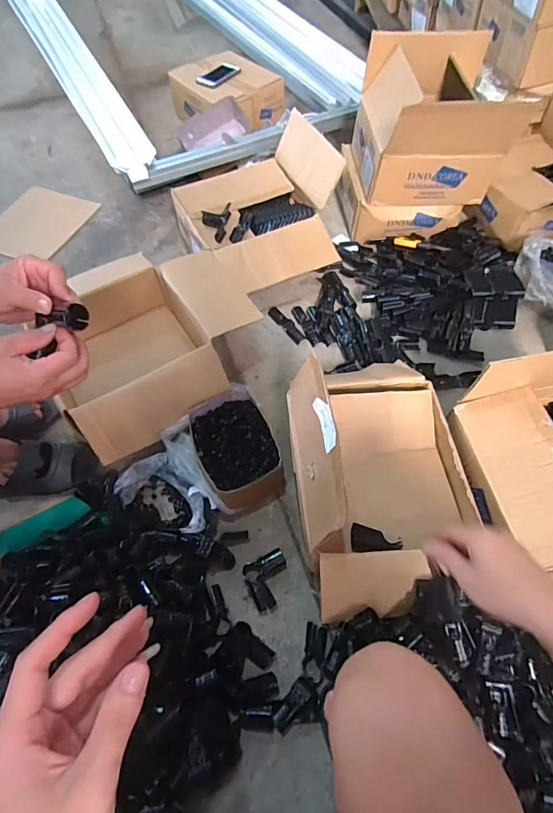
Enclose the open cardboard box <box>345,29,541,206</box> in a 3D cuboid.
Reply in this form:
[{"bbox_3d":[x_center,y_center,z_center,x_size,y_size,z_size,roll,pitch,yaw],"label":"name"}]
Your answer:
[{"bbox_3d":[0.393,-0.718,1.094,0.339,0.246,0.314,-2,59,-1],"label":"open cardboard box"}]

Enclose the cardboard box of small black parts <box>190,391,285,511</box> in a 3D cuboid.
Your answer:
[{"bbox_3d":[-0.080,0.093,0.887,0.158,0.092,0.226,-17,61,-10],"label":"cardboard box of small black parts"}]

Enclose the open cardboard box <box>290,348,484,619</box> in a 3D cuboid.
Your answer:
[{"bbox_3d":[0.181,0.086,0.751,0.295,0.197,0.456,-7,59,-5],"label":"open cardboard box"}]

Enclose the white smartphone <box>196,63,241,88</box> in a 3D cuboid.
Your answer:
[{"bbox_3d":[-0.200,-1.134,1.473,0.087,0.011,0.152,36,65,20],"label":"white smartphone"}]

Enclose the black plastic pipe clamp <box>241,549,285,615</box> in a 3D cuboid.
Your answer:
[{"bbox_3d":[-0.012,0.313,0.775,0.079,0.025,0.089,-20,61,-12],"label":"black plastic pipe clamp"}]

